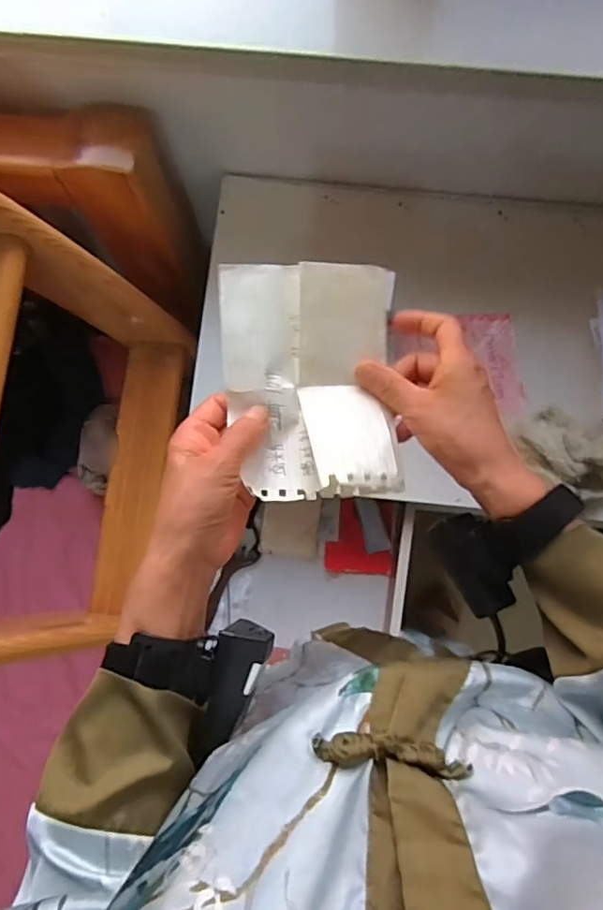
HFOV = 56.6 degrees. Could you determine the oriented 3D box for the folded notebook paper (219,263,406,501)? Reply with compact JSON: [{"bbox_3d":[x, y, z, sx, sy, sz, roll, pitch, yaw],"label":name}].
[{"bbox_3d":[0.006,-0.052,0.393,0.119,0.033,0.161,-1,79,0],"label":"folded notebook paper"}]

